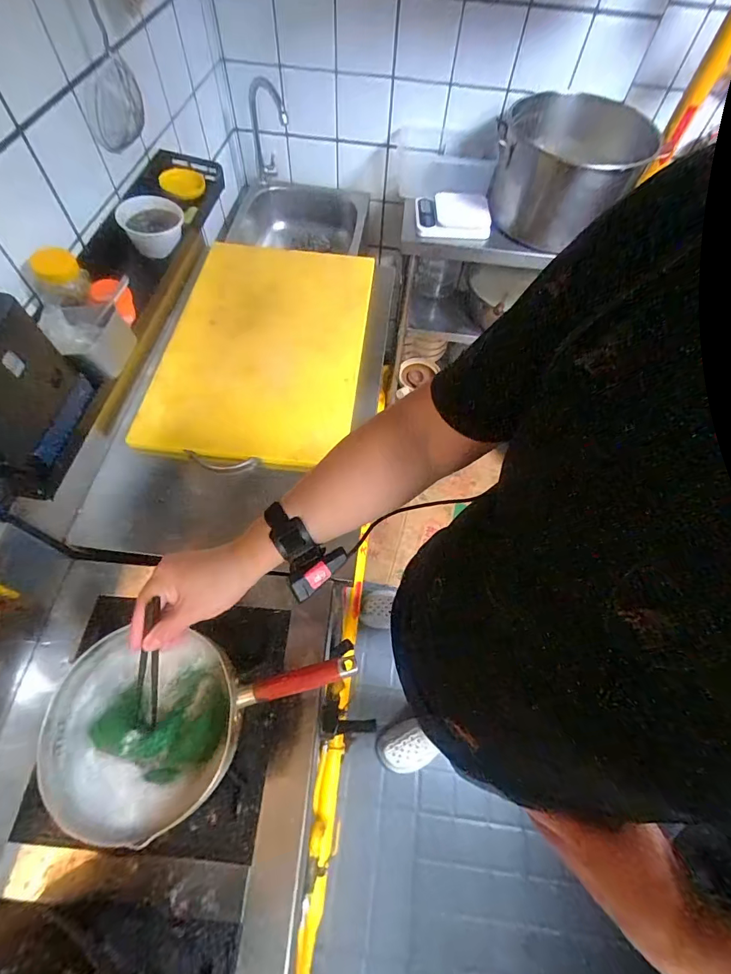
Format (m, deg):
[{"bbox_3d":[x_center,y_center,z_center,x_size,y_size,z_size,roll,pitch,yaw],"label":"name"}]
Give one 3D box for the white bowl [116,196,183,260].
[{"bbox_3d":[-0.399,-0.494,0.800,0.111,0.068,0.111,1,61,-2],"label":"white bowl"}]

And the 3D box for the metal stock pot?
[{"bbox_3d":[0.482,-0.772,1.036,0.320,0.193,0.300,11,62,3],"label":"metal stock pot"}]

